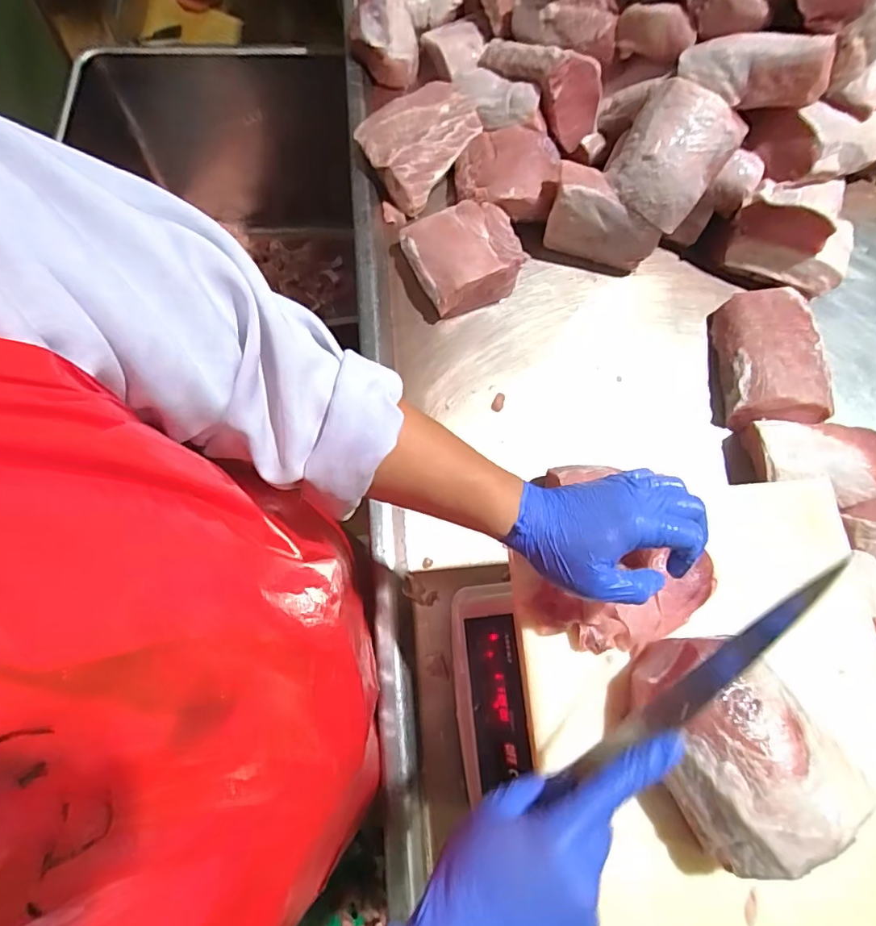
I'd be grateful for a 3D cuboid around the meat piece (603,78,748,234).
[{"bbox_3d":[0.291,-0.386,0.659,0.142,0.070,0.142,3,105,11],"label":"meat piece"}]

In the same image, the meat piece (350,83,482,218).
[{"bbox_3d":[-0.025,-0.470,0.757,0.168,0.060,0.139,-42,78,-14],"label":"meat piece"}]

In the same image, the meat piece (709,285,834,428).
[{"bbox_3d":[0.431,-0.144,0.683,0.119,0.065,0.201,6,72,-1],"label":"meat piece"}]

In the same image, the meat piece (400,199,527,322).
[{"bbox_3d":[0.037,-0.282,0.708,0.144,0.068,0.142,-19,74,-9],"label":"meat piece"}]

